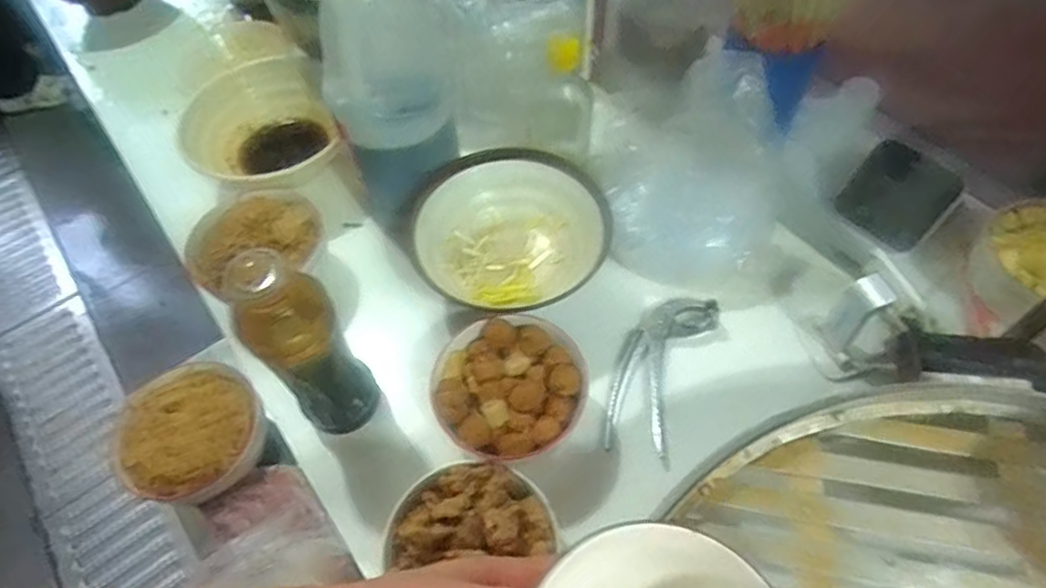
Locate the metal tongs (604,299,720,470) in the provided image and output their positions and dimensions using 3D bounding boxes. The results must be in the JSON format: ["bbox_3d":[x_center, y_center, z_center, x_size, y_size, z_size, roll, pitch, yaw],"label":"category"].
[{"bbox_3d":[0.127,0.071,0.584,0.074,0.021,0.169,21,59,18],"label":"metal tongs"}]

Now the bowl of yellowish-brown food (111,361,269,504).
[{"bbox_3d":[-0.309,0.128,0.572,0.121,0.040,0.122,-2,55,3],"label":"bowl of yellowish-brown food"}]

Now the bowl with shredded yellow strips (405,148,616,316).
[{"bbox_3d":[-0.008,-0.065,0.626,0.185,0.063,0.200,-2,55,3],"label":"bowl with shredded yellow strips"}]

